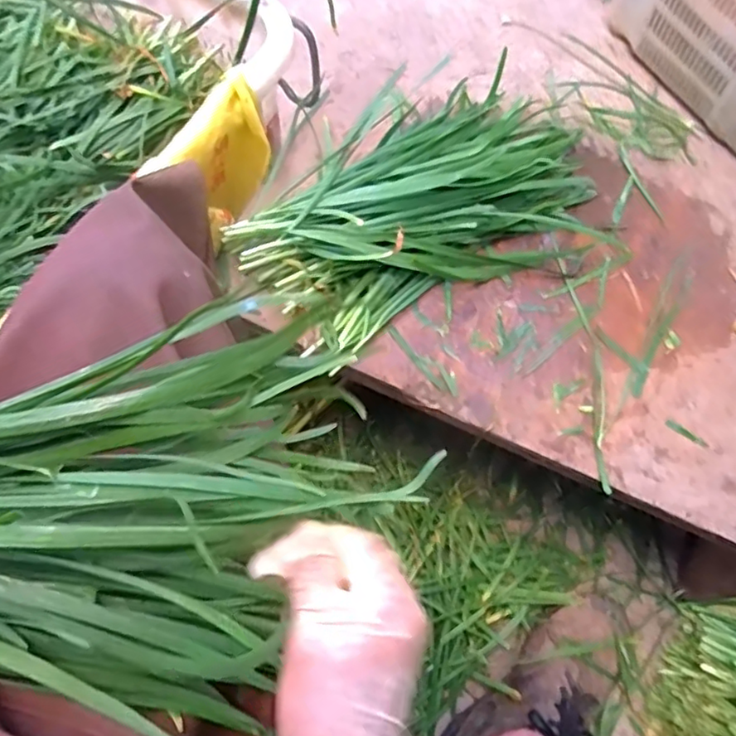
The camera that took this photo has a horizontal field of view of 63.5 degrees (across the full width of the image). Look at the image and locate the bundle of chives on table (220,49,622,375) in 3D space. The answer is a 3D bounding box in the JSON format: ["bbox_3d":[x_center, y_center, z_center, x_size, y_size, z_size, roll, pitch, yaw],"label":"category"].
[{"bbox_3d":[0.046,-0.167,0.576,0.355,0.057,0.230,-25,72,-9],"label":"bundle of chives on table"}]

